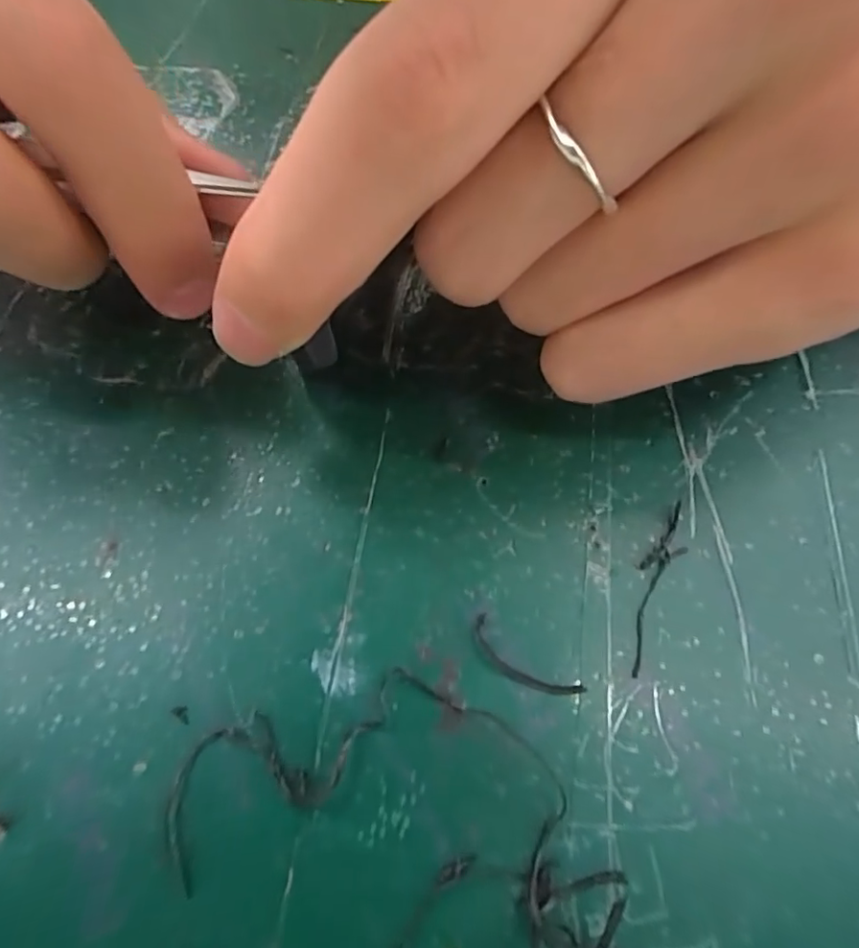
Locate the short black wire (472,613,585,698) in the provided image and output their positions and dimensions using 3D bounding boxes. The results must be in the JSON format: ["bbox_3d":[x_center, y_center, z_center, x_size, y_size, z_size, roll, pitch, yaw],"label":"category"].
[{"bbox_3d":[0.015,0.030,0.086,0.020,0.004,0.006,35,70,16],"label":"short black wire"}]

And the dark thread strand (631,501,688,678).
[{"bbox_3d":[0.038,0.018,0.091,0.006,0.004,0.031,28,68,13],"label":"dark thread strand"}]

